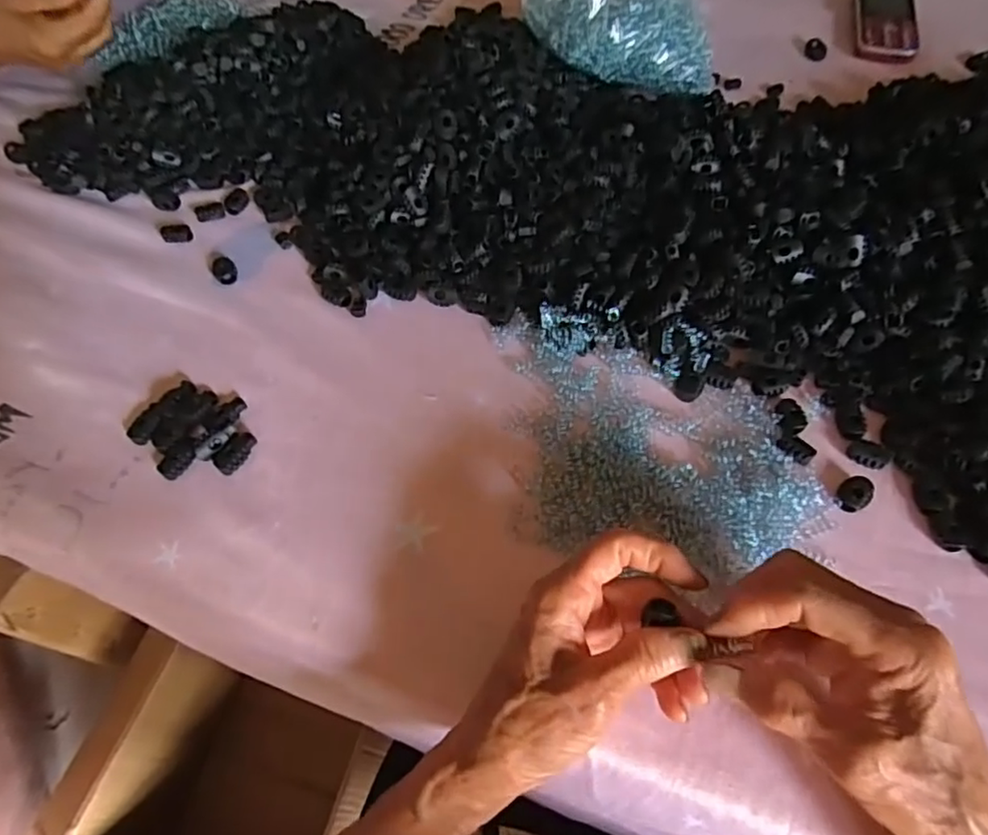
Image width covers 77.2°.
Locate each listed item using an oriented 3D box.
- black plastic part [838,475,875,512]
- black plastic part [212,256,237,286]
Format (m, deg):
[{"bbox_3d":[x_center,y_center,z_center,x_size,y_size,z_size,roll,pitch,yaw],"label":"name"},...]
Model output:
[{"bbox_3d":[0.211,0.044,0.362,0.023,0.006,0.017,-37,64,-18],"label":"black plastic part"},{"bbox_3d":[-0.206,-0.112,0.472,0.016,0.009,0.024,-31,62,-14],"label":"black plastic part"}]

